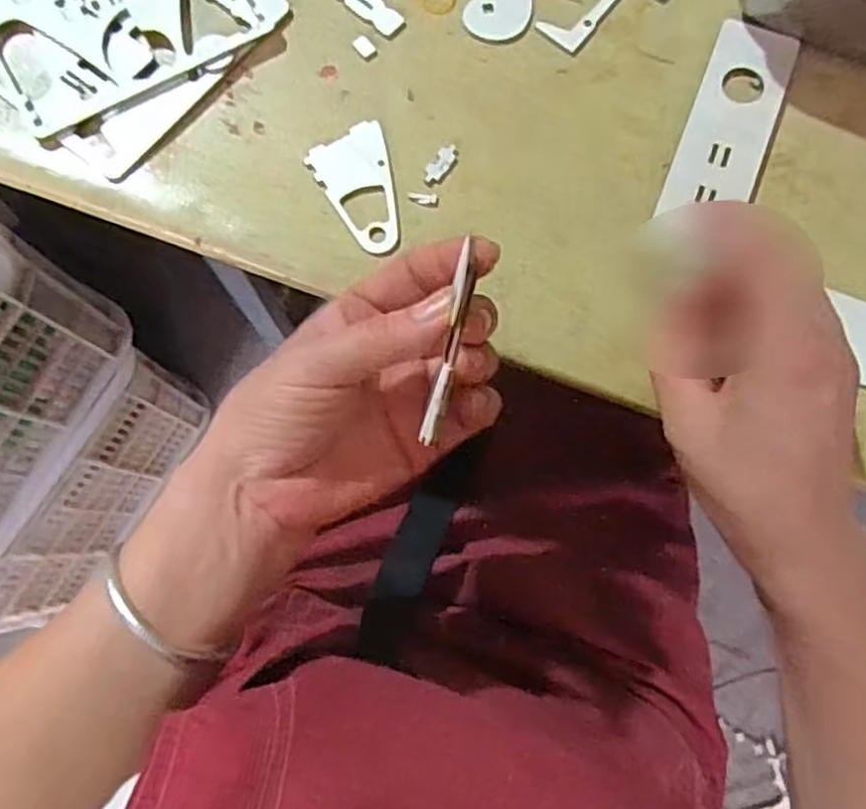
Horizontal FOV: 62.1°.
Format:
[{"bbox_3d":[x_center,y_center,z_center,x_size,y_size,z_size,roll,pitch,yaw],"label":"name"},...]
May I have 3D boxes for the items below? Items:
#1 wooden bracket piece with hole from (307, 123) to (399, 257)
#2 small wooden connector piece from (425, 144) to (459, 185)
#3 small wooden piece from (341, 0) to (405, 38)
[{"bbox_3d":[-0.035,-0.115,0.385,0.043,0.004,0.071,-28,80,-7],"label":"wooden bracket piece with hole"},{"bbox_3d":[0.004,-0.131,0.390,0.010,0.004,0.027,33,80,5],"label":"small wooden connector piece"},{"bbox_3d":[-0.039,-0.229,0.409,0.049,0.004,0.016,38,79,6],"label":"small wooden piece"}]

